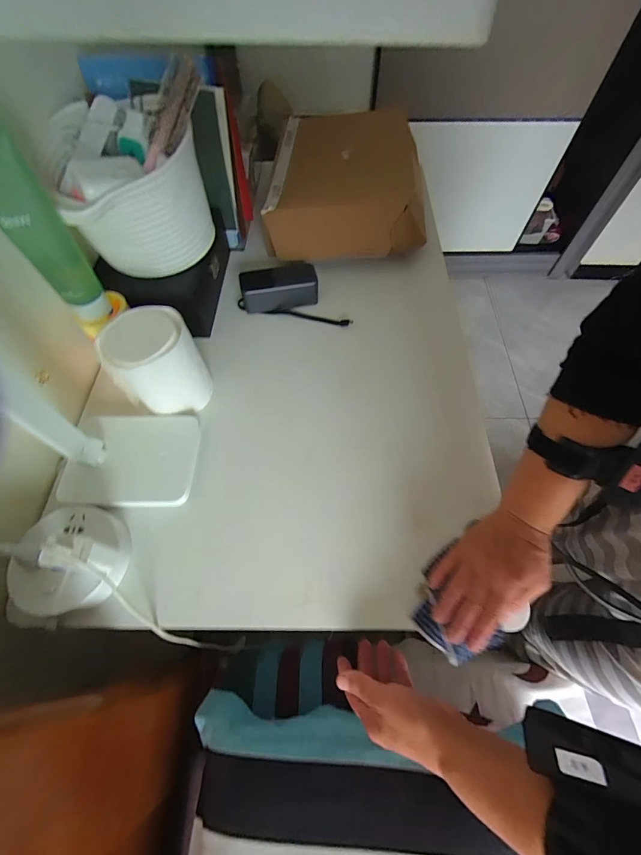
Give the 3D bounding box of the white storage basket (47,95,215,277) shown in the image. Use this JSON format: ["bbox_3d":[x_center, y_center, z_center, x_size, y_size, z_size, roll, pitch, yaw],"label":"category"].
[{"bbox_3d":[-0.246,-0.314,0.481,0.167,0.143,0.166,-21,64,-8],"label":"white storage basket"}]

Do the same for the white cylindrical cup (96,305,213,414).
[{"bbox_3d":[-0.210,-0.090,0.457,0.092,0.104,0.101,-7,63,-1],"label":"white cylindrical cup"}]

